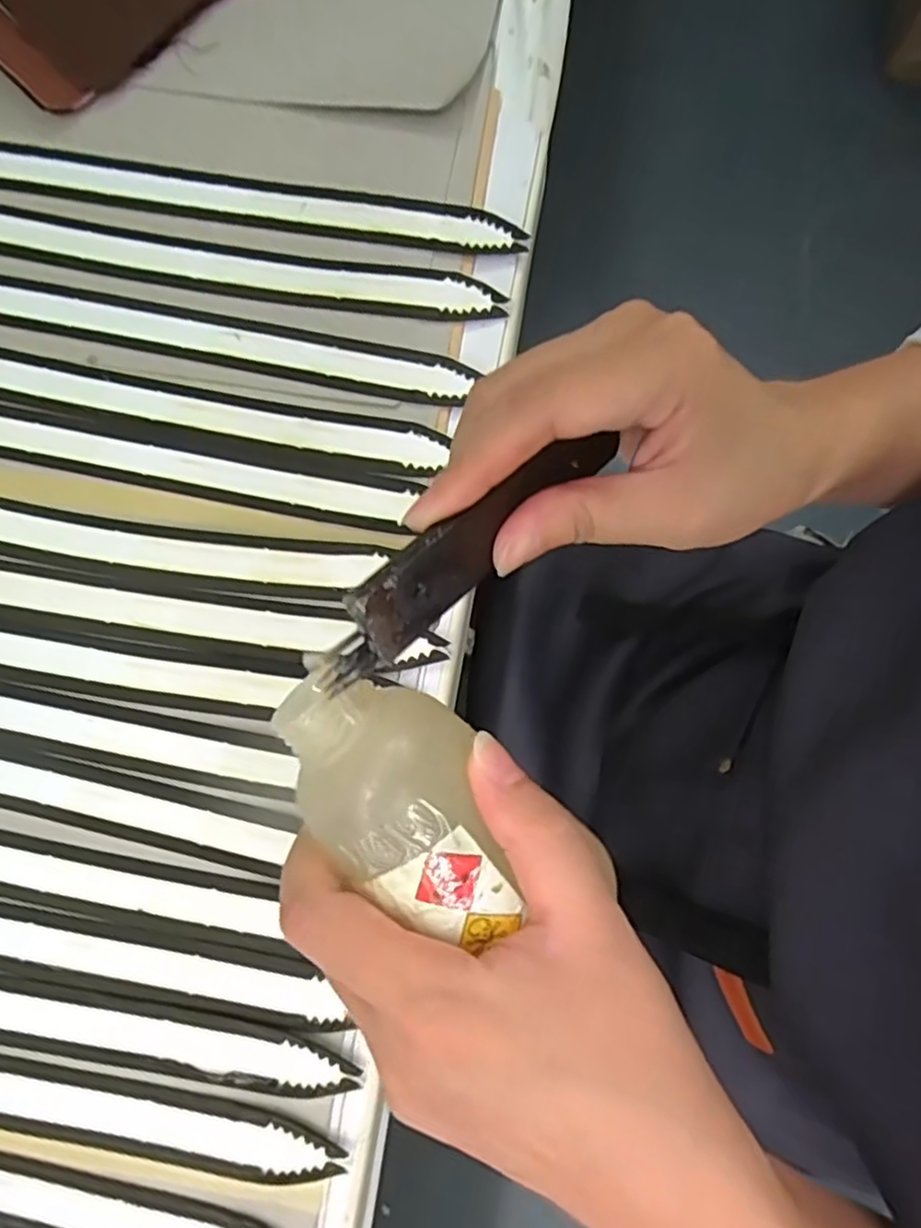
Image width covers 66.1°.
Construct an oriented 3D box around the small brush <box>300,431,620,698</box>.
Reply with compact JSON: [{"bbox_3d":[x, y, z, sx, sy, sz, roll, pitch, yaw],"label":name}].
[{"bbox_3d":[0.003,-0.020,0.206,0.018,0.020,0.116,44,69,8],"label":"small brush"}]

